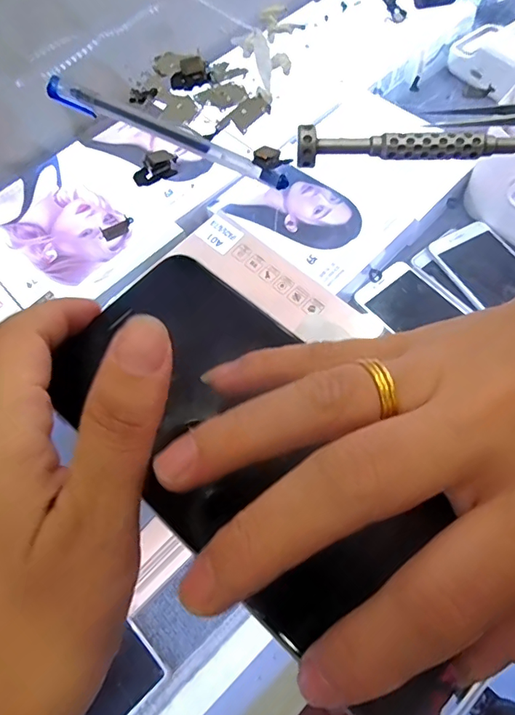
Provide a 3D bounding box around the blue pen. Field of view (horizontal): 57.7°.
[{"bbox_3d":[-0.050,-0.115,0.234,0.147,0.007,0.009,28,69,16],"label":"blue pen"}]

